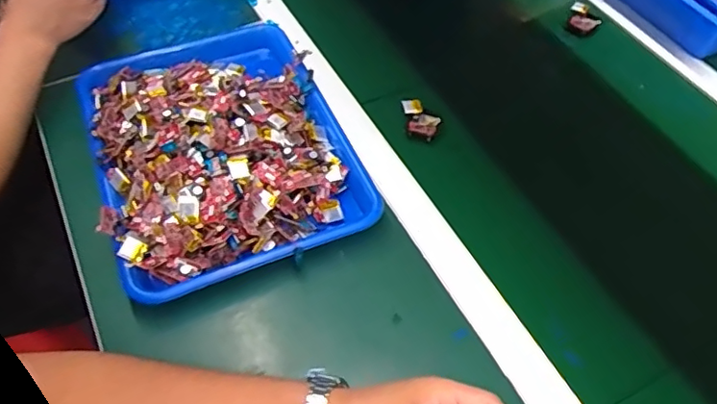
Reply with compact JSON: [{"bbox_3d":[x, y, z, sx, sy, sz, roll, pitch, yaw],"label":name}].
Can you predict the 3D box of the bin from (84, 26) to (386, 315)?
[{"bbox_3d":[-0.151,-0.072,0.622,0.256,0.072,0.338,-18,55,-15],"label":"bin"}]

